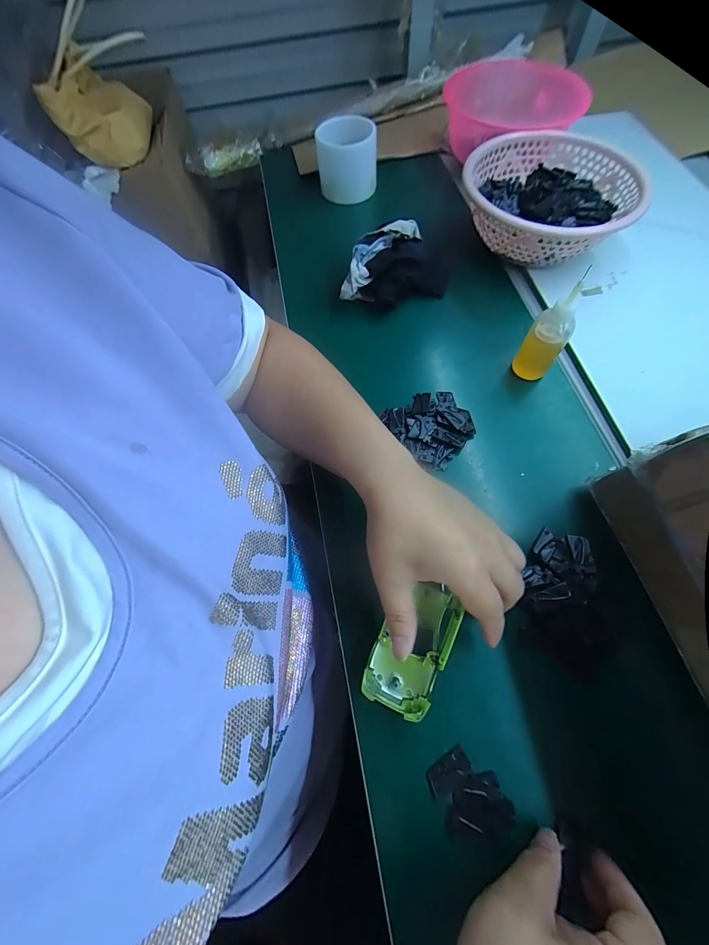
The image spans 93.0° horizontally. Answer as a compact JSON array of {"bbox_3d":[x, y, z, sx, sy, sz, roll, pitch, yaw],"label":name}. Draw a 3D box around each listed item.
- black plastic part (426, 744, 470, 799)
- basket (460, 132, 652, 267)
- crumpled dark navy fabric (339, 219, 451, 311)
[{"bbox_3d":[0.069,0.221,0.248,0.034,0.004,0.017,-30,69,-10],"label":"black plastic part"},{"bbox_3d":[0.235,-0.331,0.433,0.199,0.086,0.190,9,68,6],"label":"basket"},{"bbox_3d":[0.044,-0.259,0.430,0.136,0.056,0.090,-20,68,-6],"label":"crumpled dark navy fabric"}]

